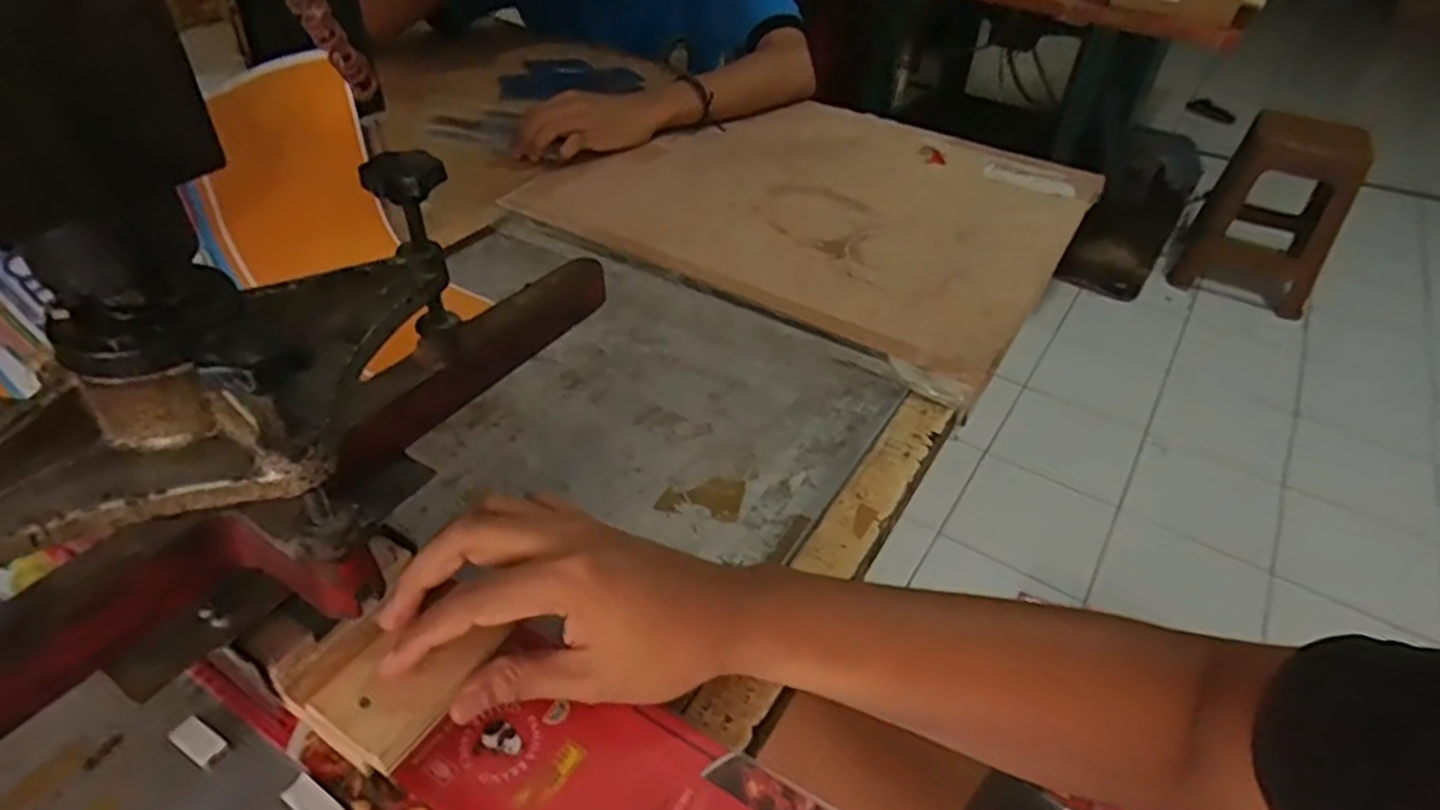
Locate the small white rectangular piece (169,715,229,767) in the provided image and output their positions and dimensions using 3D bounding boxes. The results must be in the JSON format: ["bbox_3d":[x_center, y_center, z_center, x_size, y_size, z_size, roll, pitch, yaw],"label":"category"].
[{"bbox_3d":[-0.229,0.147,0.343,0.024,0.006,0.012,23,44,20],"label":"small white rectangular piece"}]

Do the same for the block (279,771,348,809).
[{"bbox_3d":[-0.170,0.168,0.328,0.033,0.007,0.013,25,45,22],"label":"block"}]

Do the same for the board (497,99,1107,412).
[{"bbox_3d":[0.119,-0.213,0.778,0.442,0.011,0.443,27,46,24],"label":"board"}]

